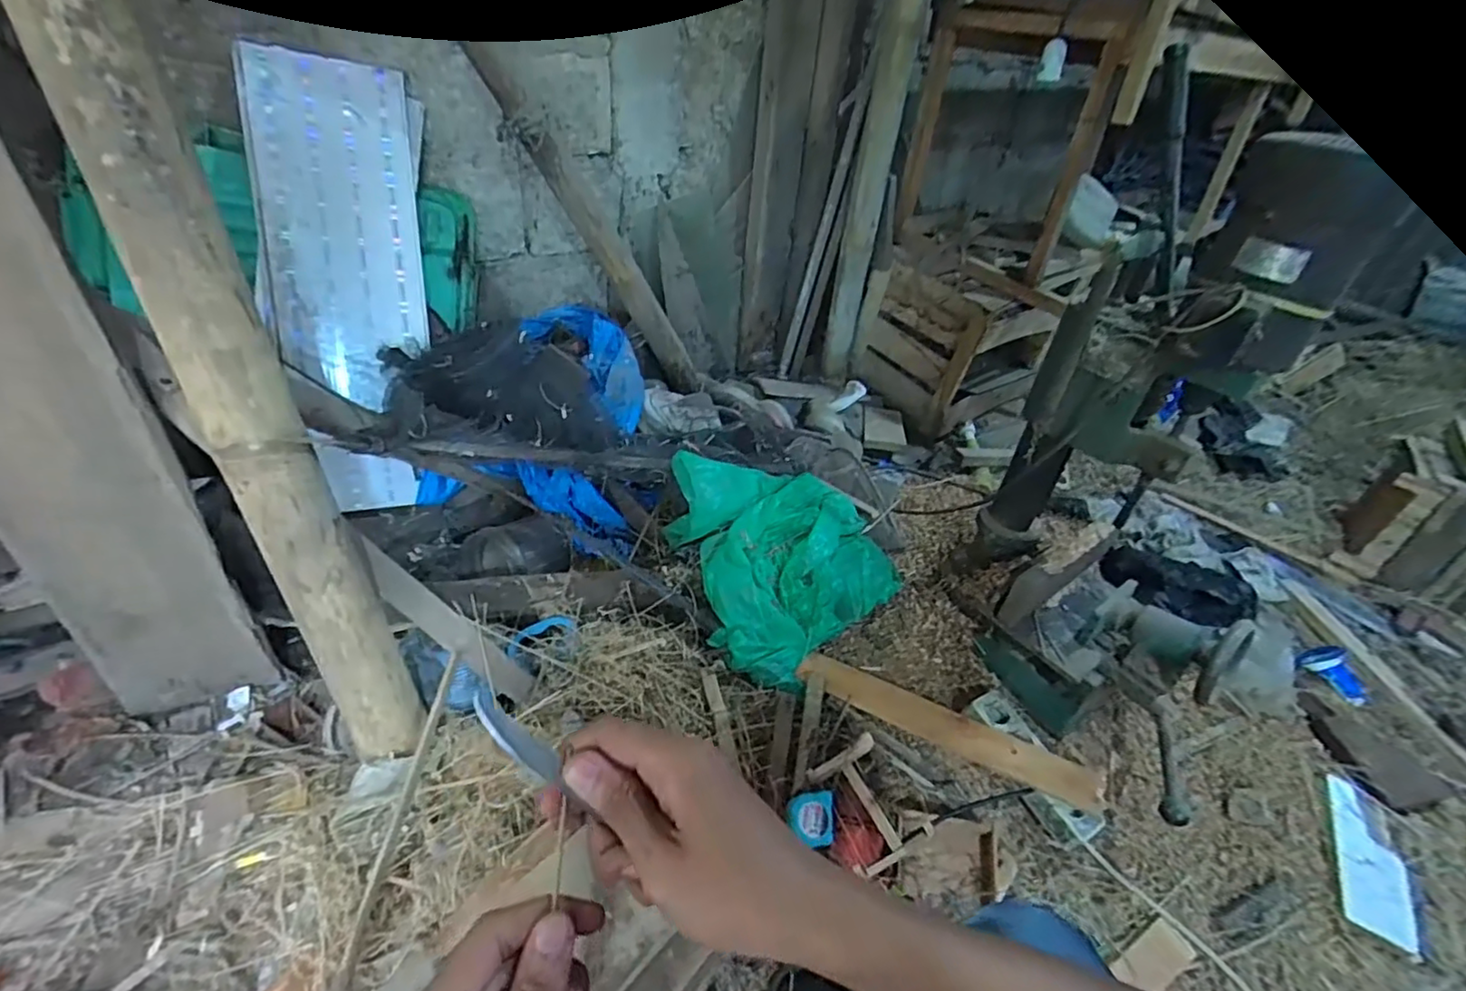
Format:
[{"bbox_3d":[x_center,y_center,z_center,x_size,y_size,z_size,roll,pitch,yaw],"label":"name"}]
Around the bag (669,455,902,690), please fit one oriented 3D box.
[{"bbox_3d":[0.092,0.086,0.963,0.313,0.183,0.287,-13,42,-24],"label":"bag"}]

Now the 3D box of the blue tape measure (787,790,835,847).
[{"bbox_3d":[0.094,0.385,0.744,0.053,0.029,0.056,12,66,-14],"label":"blue tape measure"}]

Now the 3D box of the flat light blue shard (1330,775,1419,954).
[{"bbox_3d":[0.857,0.488,0.834,0.082,0.011,0.212,27,47,17],"label":"flat light blue shard"}]

